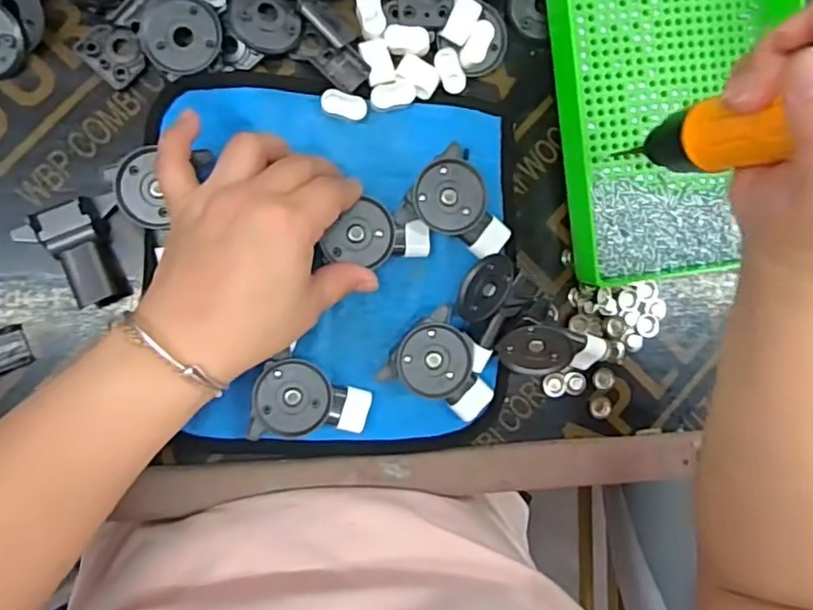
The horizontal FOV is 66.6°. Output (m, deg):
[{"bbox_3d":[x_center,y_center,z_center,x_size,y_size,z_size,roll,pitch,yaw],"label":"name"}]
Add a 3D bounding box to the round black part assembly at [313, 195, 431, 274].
[{"bbox_3d":[-0.016,-0.040,0.356,0.063,0.019,0.036,3,91,-8],"label":"round black part assembly"}]

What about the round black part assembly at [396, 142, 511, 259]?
[{"bbox_3d":[0.035,-0.063,0.367,0.063,0.025,0.055,24,88,-8],"label":"round black part assembly"}]

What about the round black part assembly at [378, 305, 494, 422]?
[{"bbox_3d":[0.025,0.034,0.367,0.064,0.025,0.051,28,88,-8],"label":"round black part assembly"}]

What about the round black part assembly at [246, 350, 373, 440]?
[{"bbox_3d":[-0.053,0.054,0.352,0.065,0.018,0.045,8,90,-8],"label":"round black part assembly"}]

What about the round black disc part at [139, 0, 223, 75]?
[{"bbox_3d":[-0.126,-0.152,0.342,0.045,0.004,0.040,42,86,-7],"label":"round black disc part"}]

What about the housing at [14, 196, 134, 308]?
[{"bbox_3d":[-0.183,-0.027,0.342,0.051,0.020,0.058,-16,94,-7],"label":"housing"}]

